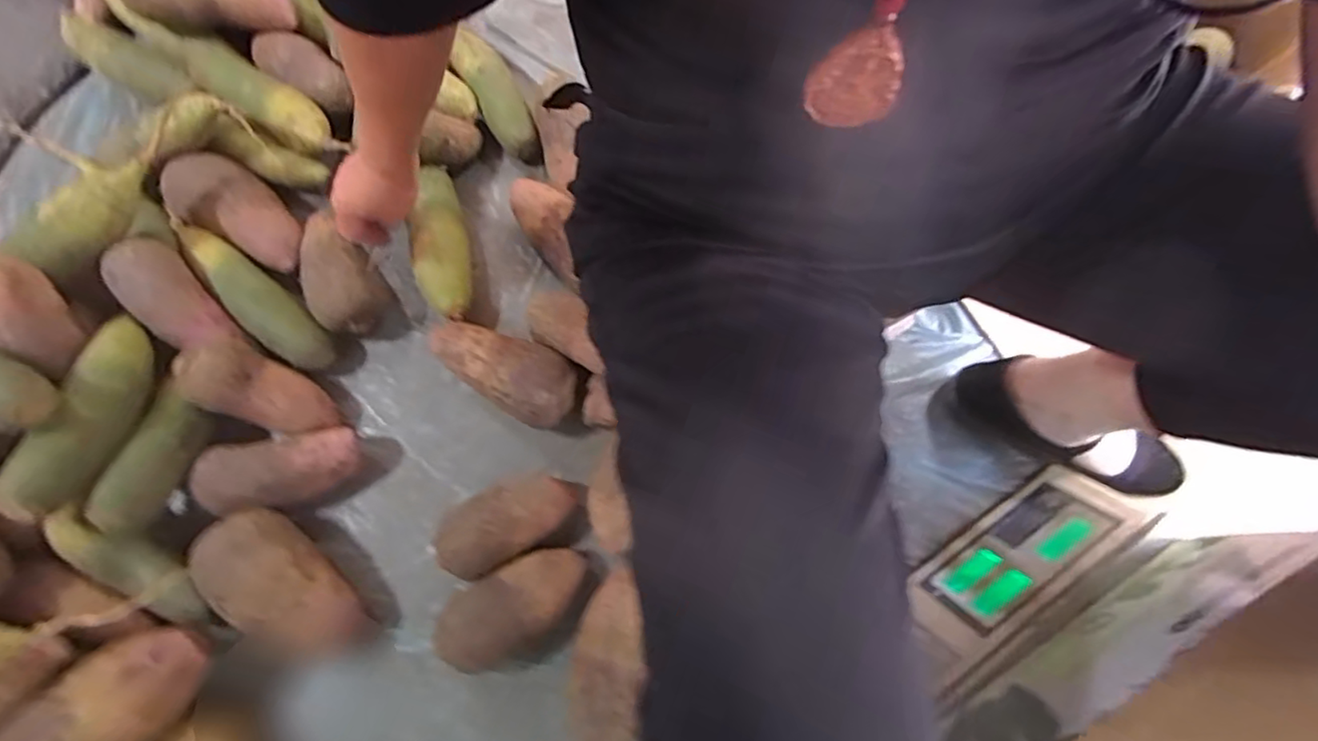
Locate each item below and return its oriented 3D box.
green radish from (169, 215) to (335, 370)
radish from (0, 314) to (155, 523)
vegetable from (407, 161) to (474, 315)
[{"bbox_3d":[-0.430,-0.087,0.644,0.049,0.045,0.212,-43,79,-14],"label":"green radish"},{"bbox_3d":[-0.506,0.032,0.546,0.053,0.048,0.195,2,55,-2],"label":"radish"},{"bbox_3d":[-0.242,-0.144,0.685,0.065,0.051,0.190,-11,73,-6],"label":"vegetable"}]

